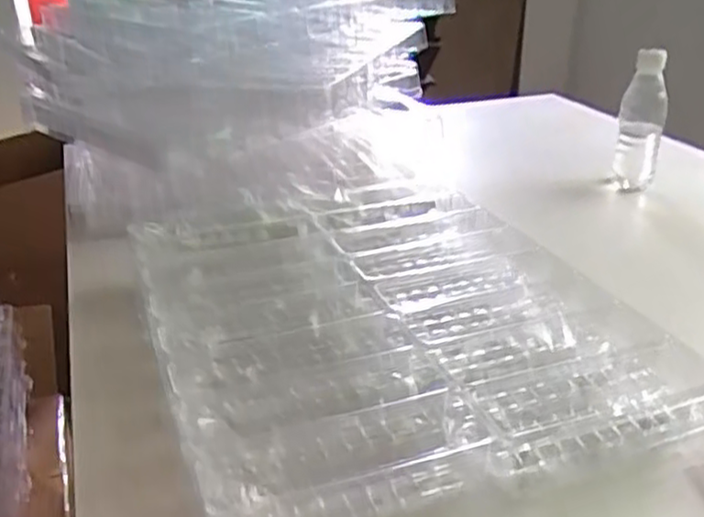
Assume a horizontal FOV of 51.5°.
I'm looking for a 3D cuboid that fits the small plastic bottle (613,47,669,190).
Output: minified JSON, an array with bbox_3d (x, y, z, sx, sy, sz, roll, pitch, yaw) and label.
[{"bbox_3d":[0.366,-0.164,0.924,0.055,0.191,0.065,10,28,22],"label":"small plastic bottle"}]

